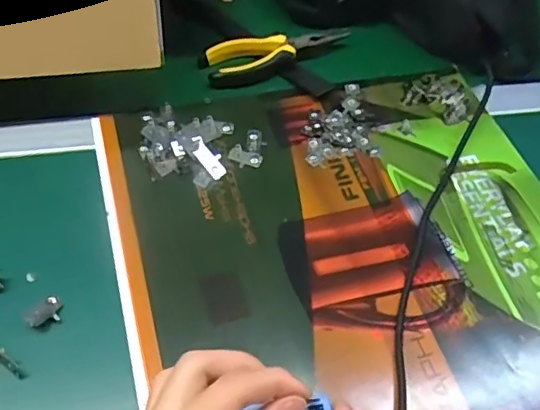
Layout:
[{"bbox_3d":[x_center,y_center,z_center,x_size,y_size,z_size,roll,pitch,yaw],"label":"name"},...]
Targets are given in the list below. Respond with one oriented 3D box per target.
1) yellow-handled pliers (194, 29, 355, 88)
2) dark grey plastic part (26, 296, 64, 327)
[{"bbox_3d":[0.010,-0.149,0.560,0.153,0.017,0.051,-14,56,-16],"label":"yellow-handled pliers"},{"bbox_3d":[-0.156,0.075,0.390,0.024,0.004,0.018,-36,64,-27],"label":"dark grey plastic part"}]

